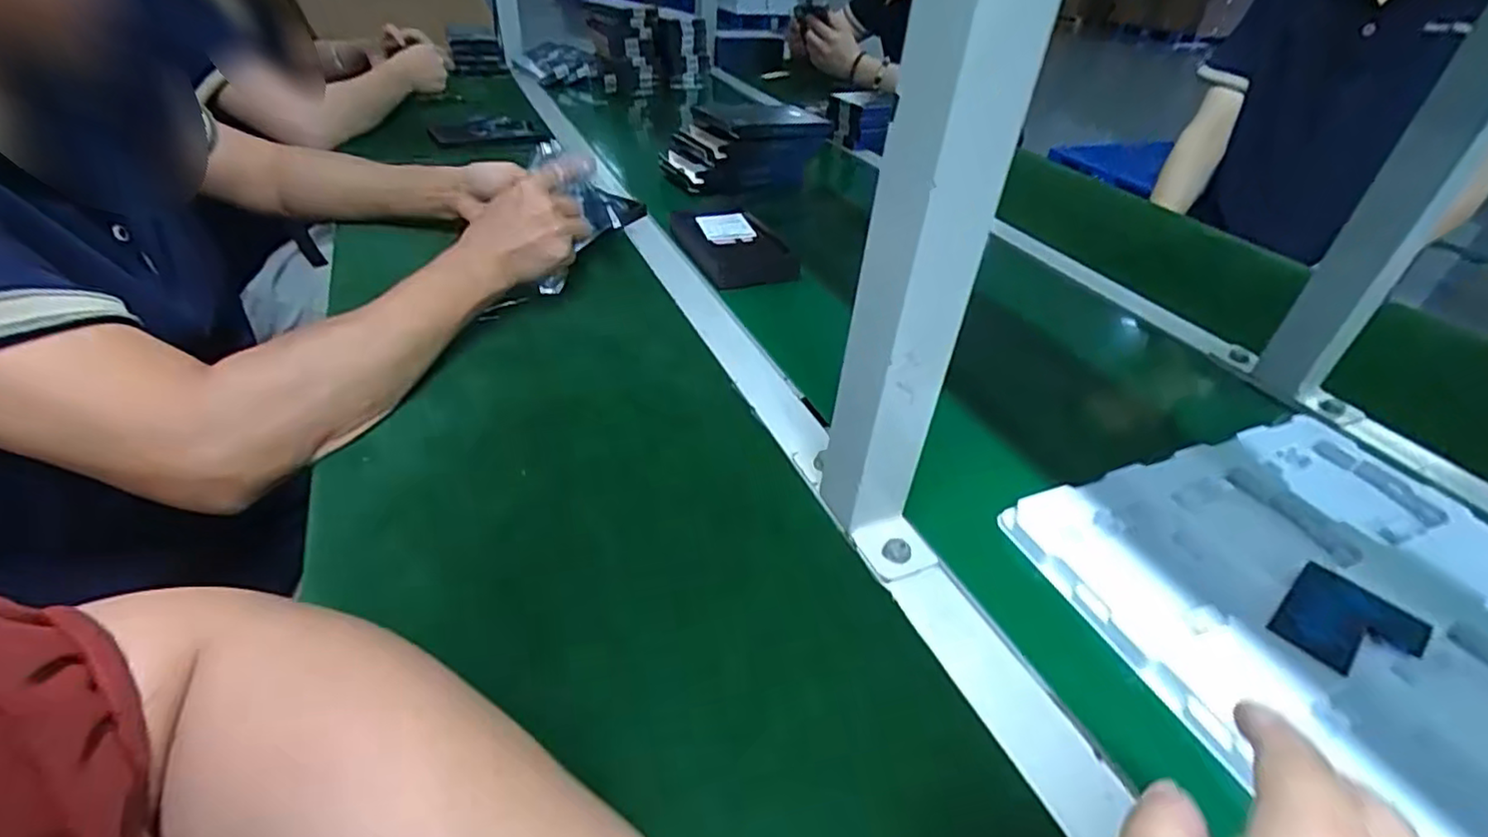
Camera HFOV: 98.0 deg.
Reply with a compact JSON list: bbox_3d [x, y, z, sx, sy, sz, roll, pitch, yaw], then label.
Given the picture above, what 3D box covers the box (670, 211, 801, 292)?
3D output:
[{"bbox_3d":[-0.013,-0.198,0.723,0.093,0.027,0.174,-10,40,-19],"label":"box"}]

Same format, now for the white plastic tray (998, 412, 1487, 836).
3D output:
[{"bbox_3d":[0.367,0.113,0.379,0.319,0.018,0.275,-12,41,-21],"label":"white plastic tray"}]

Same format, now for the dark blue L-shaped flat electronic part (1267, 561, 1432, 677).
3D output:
[{"bbox_3d":[0.337,0.116,0.359,0.079,0.005,0.058,-24,46,-32],"label":"dark blue L-shaped flat electronic part"}]

